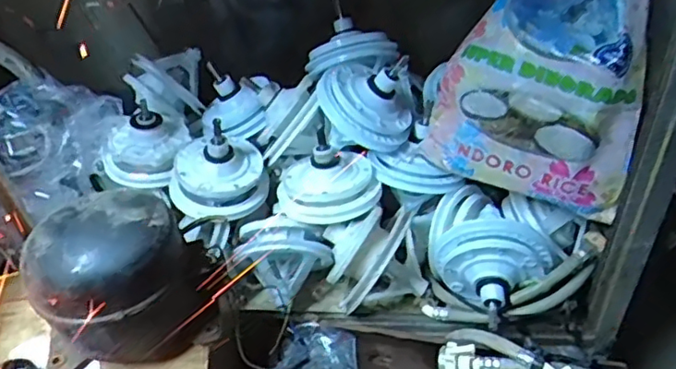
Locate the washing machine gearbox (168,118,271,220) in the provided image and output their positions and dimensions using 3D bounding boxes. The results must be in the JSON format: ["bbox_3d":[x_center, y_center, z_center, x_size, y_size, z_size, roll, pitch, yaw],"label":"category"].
[{"bbox_3d":[-0.180,-0.025,0.918,0.119,0.127,0.115,-3,42,3],"label":"washing machine gearbox"}]

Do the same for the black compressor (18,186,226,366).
[{"bbox_3d":[-0.222,0.102,0.655,0.126,0.159,0.155,23,49,28],"label":"black compressor"}]

